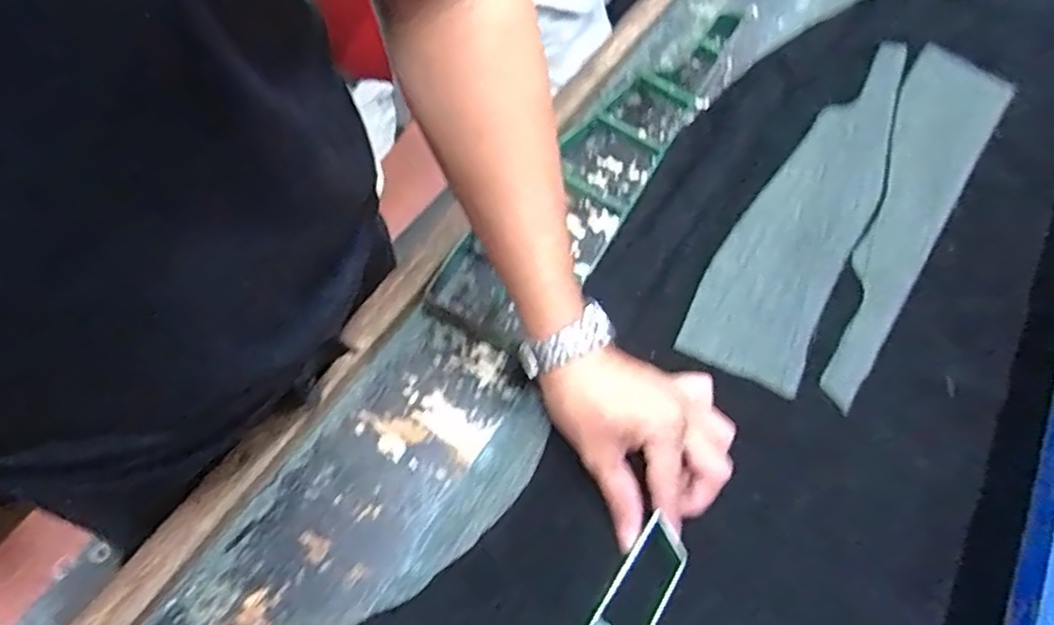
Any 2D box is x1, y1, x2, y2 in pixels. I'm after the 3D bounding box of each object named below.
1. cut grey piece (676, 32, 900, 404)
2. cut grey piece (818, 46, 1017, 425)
[{"bbox_3d":[0.267,-0.111,0.607,0.098,0.010,0.451,30,63,10],"label":"cut grey piece"},{"bbox_3d":[0.342,-0.104,0.605,0.086,0.007,0.477,33,63,12],"label":"cut grey piece"}]

